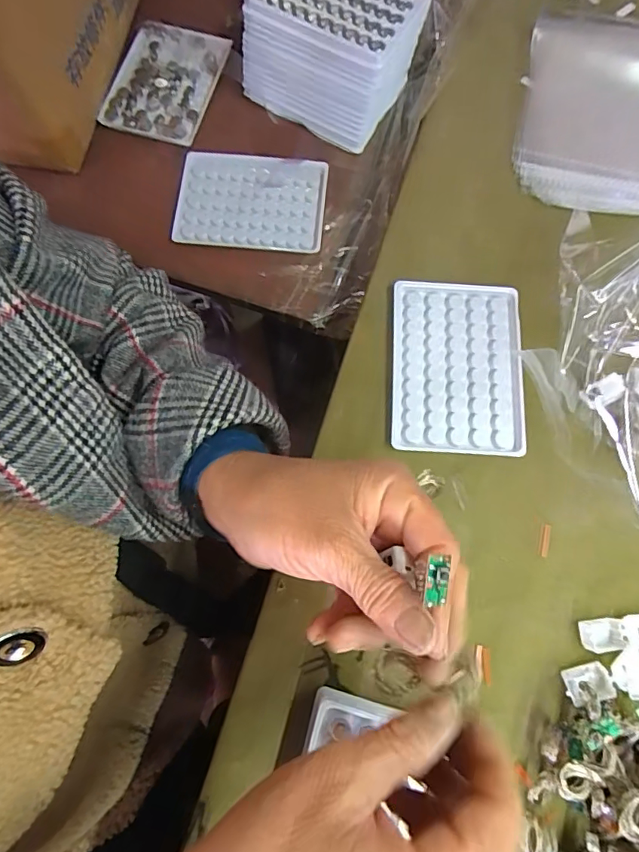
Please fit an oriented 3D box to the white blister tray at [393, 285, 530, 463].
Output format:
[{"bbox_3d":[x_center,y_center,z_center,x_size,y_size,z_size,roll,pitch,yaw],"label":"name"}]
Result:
[{"bbox_3d":[0.101,-0.044,0.360,0.093,0.009,0.128,4,74,1],"label":"white blister tray"}]

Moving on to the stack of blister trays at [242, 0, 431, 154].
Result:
[{"bbox_3d":[0.010,-0.330,0.432,0.133,0.085,0.095,29,77,6],"label":"stack of blister trays"}]

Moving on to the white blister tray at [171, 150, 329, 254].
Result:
[{"bbox_3d":[-0.061,-0.200,0.443,0.130,0.014,0.090,5,76,1],"label":"white blister tray"}]

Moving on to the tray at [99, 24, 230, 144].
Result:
[{"bbox_3d":[-0.148,-0.329,0.473,0.093,0.013,0.124,17,76,4],"label":"tray"}]

